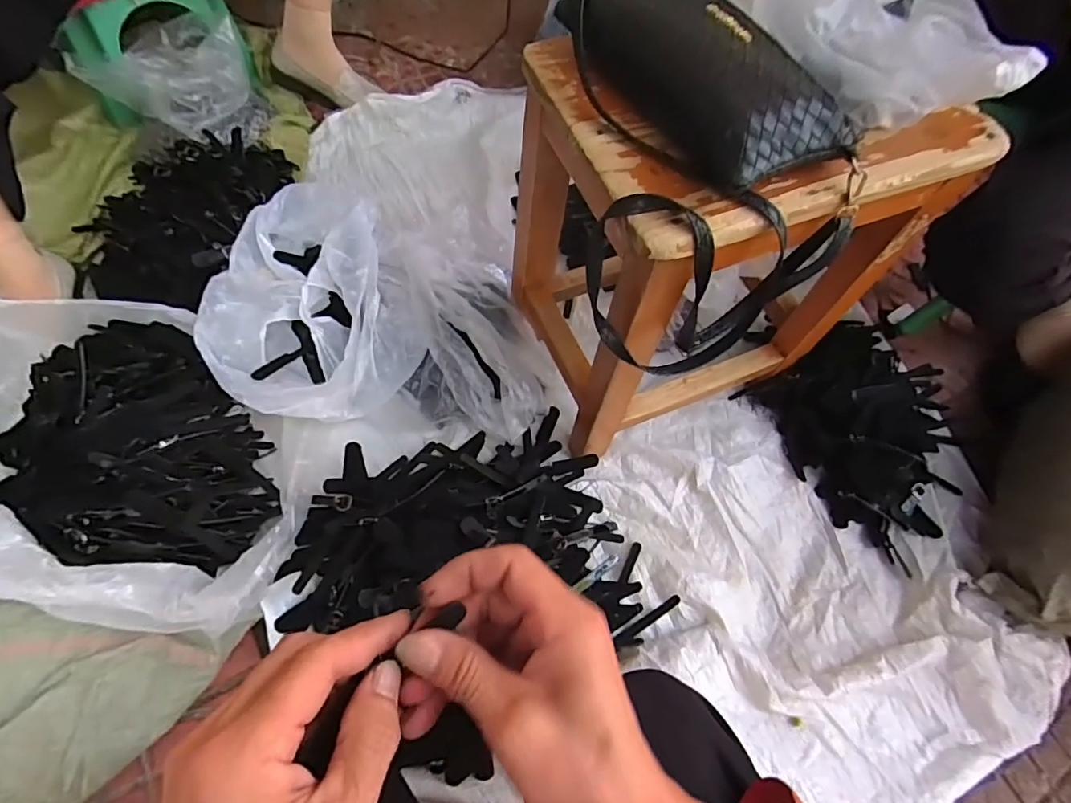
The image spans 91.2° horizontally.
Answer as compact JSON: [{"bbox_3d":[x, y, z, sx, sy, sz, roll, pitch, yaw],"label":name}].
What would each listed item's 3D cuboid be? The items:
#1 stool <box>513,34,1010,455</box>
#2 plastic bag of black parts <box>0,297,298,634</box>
[{"bbox_3d":[0.170,-0.151,0.538,0.327,0.328,0.236,-18,64,-13],"label":"stool"},{"bbox_3d":[-0.463,0.056,0.531,0.364,0.145,0.390,-13,63,-10],"label":"plastic bag of black parts"}]

